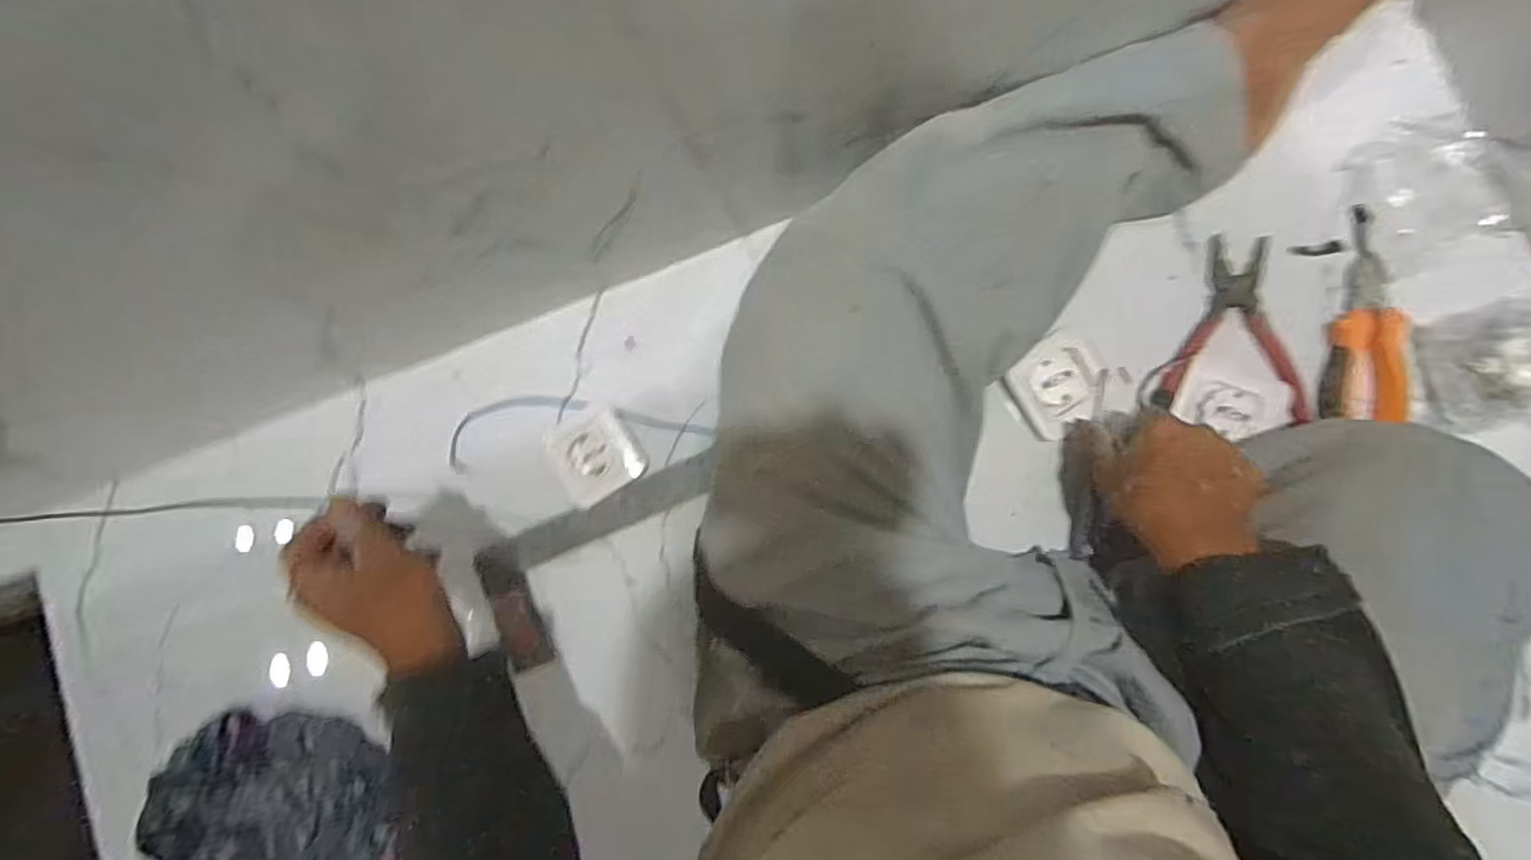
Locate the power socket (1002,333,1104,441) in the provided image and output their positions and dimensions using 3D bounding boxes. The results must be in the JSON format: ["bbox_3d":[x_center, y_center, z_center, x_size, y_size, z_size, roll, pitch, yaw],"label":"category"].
[{"bbox_3d":[0.249,-0.038,0.567,0.075,0.016,0.073,-35,82,6],"label":"power socket"}]

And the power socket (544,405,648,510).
[{"bbox_3d":[-0.160,0.022,0.626,0.079,0.031,0.083,-33,82,6],"label":"power socket"}]

